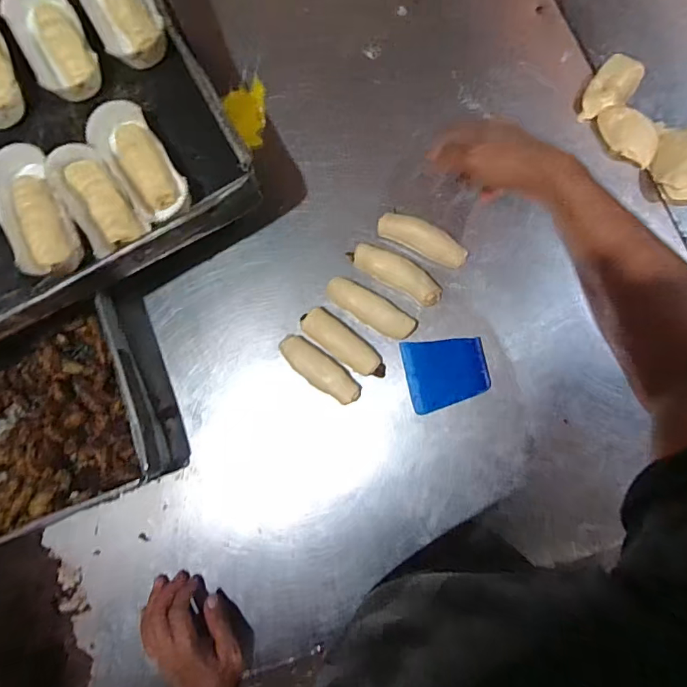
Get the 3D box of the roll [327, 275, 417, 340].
[{"bbox_3d":[0.030,-0.038,0.515,0.105,0.024,0.031,32,88,7],"label":"roll"}]

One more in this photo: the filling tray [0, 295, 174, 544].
[{"bbox_3d":[-0.403,0.123,0.535,0.396,0.068,0.221,-24,83,3],"label":"filling tray"}]

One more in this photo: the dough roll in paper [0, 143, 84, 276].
[{"bbox_3d":[-0.325,-0.136,0.486,0.065,0.029,0.140,-22,84,3],"label":"dough roll in paper"}]

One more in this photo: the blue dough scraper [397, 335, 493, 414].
[{"bbox_3d":[0.114,0.031,0.515,0.087,0.007,0.076,-12,84,4],"label":"blue dough scraper"}]

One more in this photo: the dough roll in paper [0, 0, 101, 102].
[{"bbox_3d":[-0.328,-0.345,0.526,0.071,0.030,0.146,-30,83,2],"label":"dough roll in paper"}]

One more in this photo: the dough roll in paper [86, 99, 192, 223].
[{"bbox_3d":[-0.220,-0.195,0.503,0.059,0.031,0.143,-32,83,2],"label":"dough roll in paper"}]

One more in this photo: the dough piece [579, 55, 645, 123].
[{"bbox_3d":[0.299,-0.282,0.520,0.044,0.023,0.077,34,89,7],"label":"dough piece"}]

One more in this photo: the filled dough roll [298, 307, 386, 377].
[{"bbox_3d":[0.000,0.001,0.519,0.106,0.027,0.032,40,89,7],"label":"filled dough roll"}]

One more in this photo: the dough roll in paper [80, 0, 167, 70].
[{"bbox_3d":[-0.251,-0.380,0.522,0.074,0.034,0.156,-27,83,2],"label":"dough roll in paper"}]

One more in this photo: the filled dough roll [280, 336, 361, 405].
[{"bbox_3d":[-0.026,0.030,0.522,0.102,0.031,0.032,38,89,7],"label":"filled dough roll"}]

